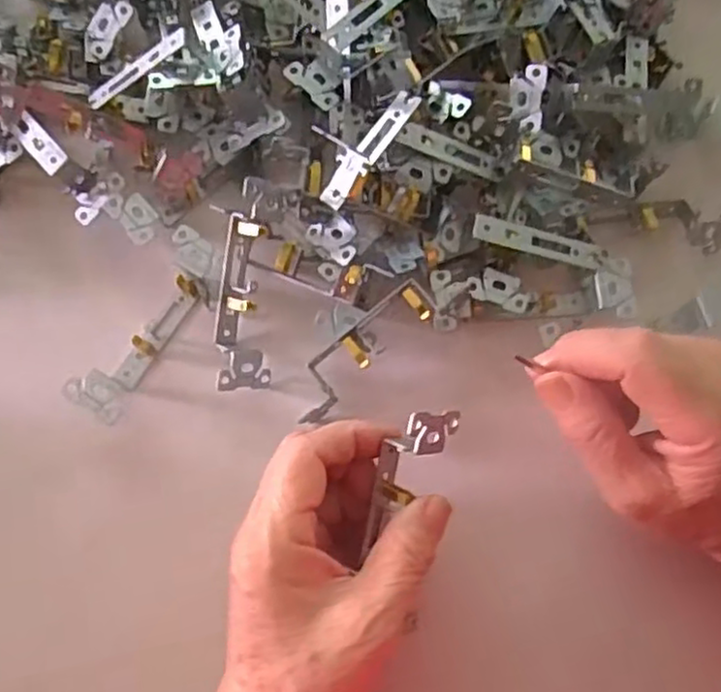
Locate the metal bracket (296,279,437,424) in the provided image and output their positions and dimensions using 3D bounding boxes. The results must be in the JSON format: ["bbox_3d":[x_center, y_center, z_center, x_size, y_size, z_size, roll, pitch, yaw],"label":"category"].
[{"bbox_3d":[0.000,0.003,0.363,0.091,0.020,0.024,-44,82,11],"label":"metal bracket"}]

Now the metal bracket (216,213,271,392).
[{"bbox_3d":[-0.064,-0.023,0.371,0.029,0.027,0.087,1,95,-46],"label":"metal bracket"}]

